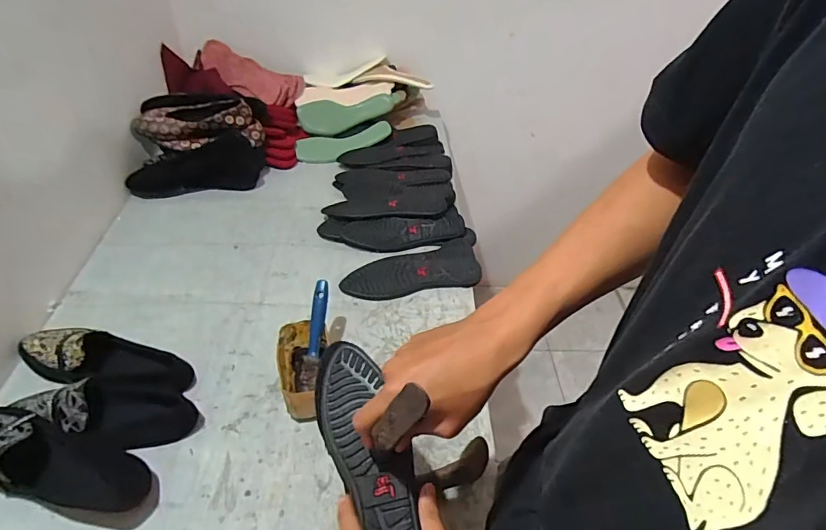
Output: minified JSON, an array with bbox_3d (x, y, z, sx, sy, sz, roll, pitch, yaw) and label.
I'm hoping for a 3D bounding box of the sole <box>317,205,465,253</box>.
[{"bbox_3d":[-0.041,-0.064,0.909,0.276,0.022,0.076,-2,76,-3],"label":"sole"}]

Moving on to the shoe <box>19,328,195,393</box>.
[{"bbox_3d":[-0.435,0.131,0.659,0.245,0.057,0.089,6,44,2],"label":"shoe"}]

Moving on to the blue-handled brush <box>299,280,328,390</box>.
[{"bbox_3d":[-0.142,0.099,0.673,0.025,0.013,0.154,6,76,2],"label":"blue-handled brush"}]

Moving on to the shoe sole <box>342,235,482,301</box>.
[{"bbox_3d":[-0.003,0.004,0.839,0.247,0.020,0.105,-8,45,-12],"label":"shoe sole"}]

